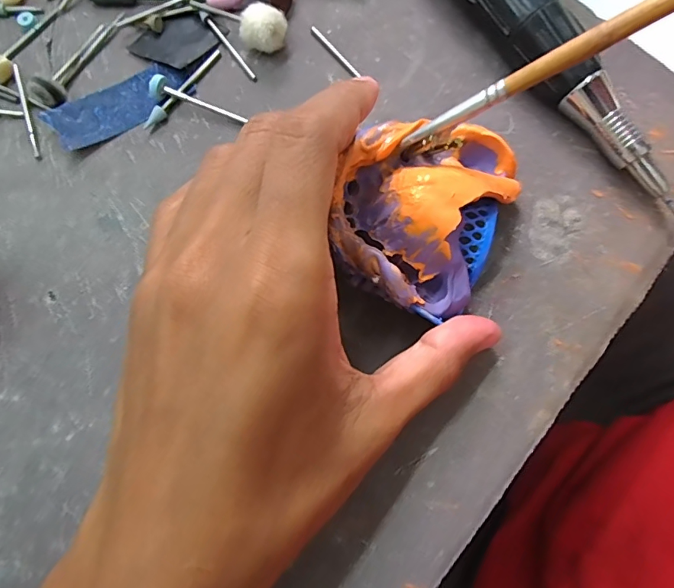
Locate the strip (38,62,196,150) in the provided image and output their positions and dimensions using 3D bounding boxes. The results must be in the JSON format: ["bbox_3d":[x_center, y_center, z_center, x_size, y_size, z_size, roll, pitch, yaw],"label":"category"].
[{"bbox_3d":[-0.090,-0.080,0.190,0.058,0.007,0.020,-31,78,-6],"label":"strip"}]

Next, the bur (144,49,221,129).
[{"bbox_3d":[-0.065,-0.087,0.192,0.004,0.004,0.046,34,79,7],"label":"bur"}]

